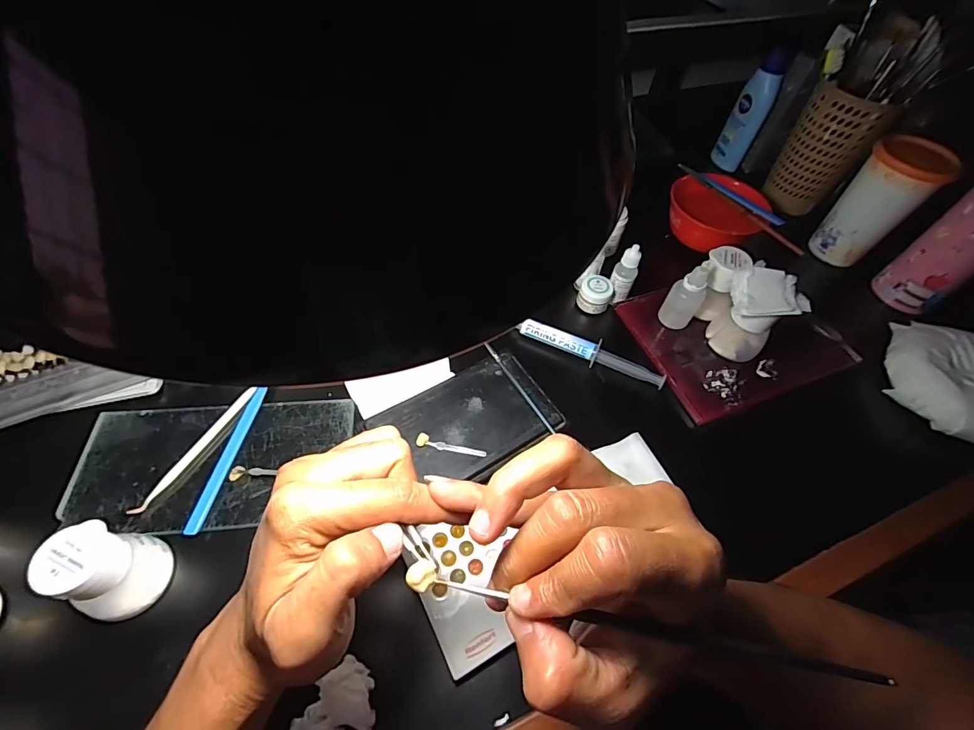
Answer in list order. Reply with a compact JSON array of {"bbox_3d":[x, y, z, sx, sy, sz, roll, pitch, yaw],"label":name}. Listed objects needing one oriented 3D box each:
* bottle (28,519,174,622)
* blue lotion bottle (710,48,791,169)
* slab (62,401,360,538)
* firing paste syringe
[{"bbox_3d":[-0.233,0.127,0.268,0.042,0.064,0.048,6,56,-1],"label":"bottle"},{"bbox_3d":[0.350,-0.336,0.584,0.044,0.133,0.032,27,58,12],"label":"blue lotion bottle"},{"bbox_3d":[-0.211,0.076,0.341,0.198,0.012,0.101,-2,57,-7],"label":"slab"},{"bbox_3d":[0.098,-0.011,0.418,0.141,0.017,0.023,28,58,13],"label":"firing paste syringe"}]

